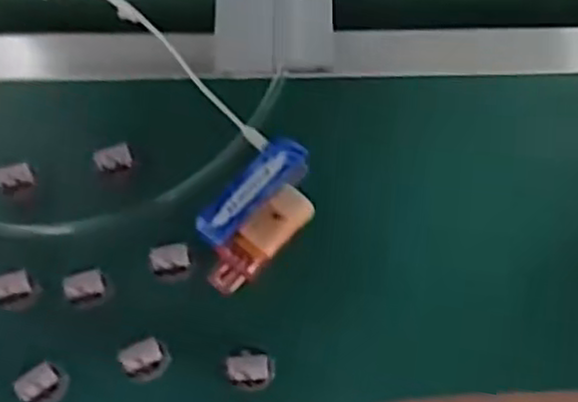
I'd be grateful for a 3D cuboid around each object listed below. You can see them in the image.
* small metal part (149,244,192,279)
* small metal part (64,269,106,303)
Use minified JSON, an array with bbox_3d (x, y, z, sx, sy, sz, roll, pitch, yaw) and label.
[{"bbox_3d":[-0.067,0.034,0.414,0.021,0.008,0.019,-14,68,-5],"label":"small metal part"},{"bbox_3d":[-0.113,0.048,0.407,0.022,0.011,0.015,-15,68,-5],"label":"small metal part"}]

